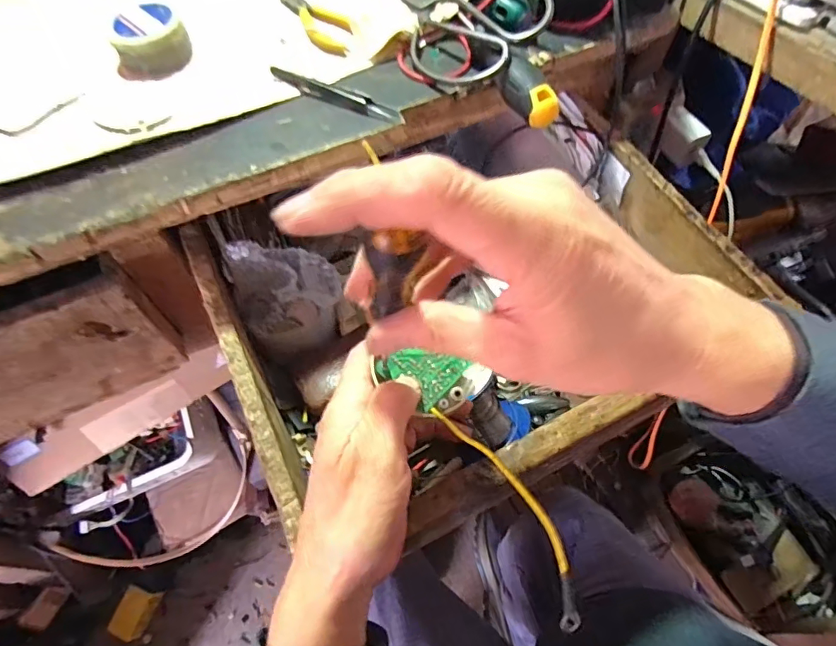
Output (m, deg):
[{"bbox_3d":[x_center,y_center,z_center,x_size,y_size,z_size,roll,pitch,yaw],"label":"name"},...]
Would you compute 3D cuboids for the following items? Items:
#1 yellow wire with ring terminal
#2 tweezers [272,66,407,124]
[{"bbox_3d":[0.040,0.081,0.237,0.016,0.018,0.122,-23,42,-14],"label":"yellow wire with ring terminal"},{"bbox_3d":[-0.059,-0.163,0.354,0.104,0.008,0.015,21,61,11],"label":"tweezers"}]

